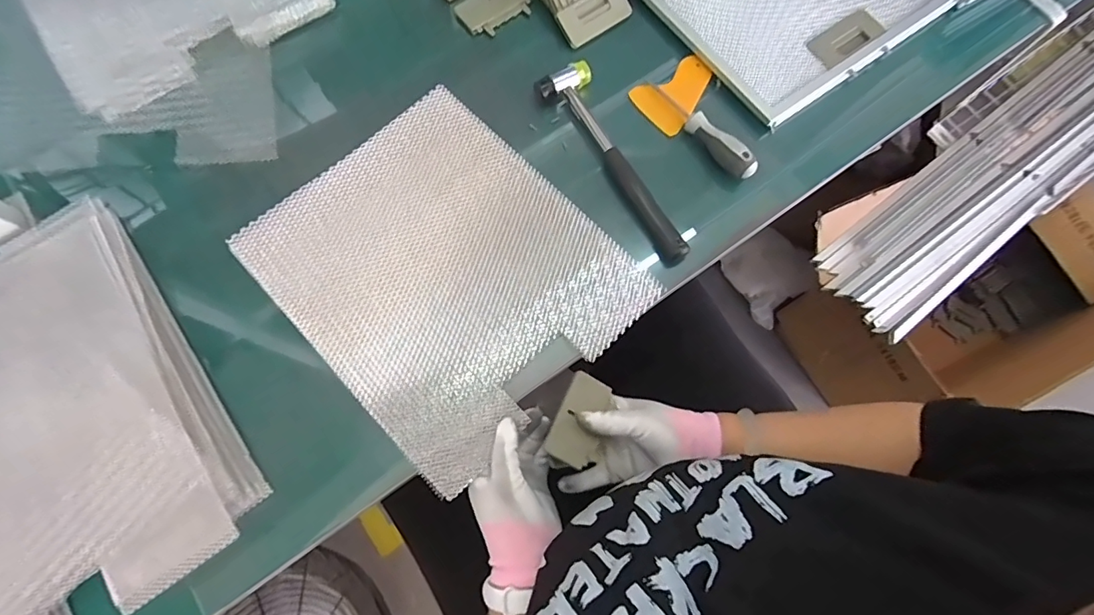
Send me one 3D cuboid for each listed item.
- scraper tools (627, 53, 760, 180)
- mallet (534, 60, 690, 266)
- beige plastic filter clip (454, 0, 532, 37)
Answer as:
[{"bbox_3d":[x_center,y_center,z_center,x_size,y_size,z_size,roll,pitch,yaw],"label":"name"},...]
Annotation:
[{"bbox_3d":[0.174,-0.206,0.533,0.088,0.030,0.156,-35,76,-10],"label":"scraper tools"},{"bbox_3d":[0.079,-0.156,0.518,0.054,0.027,0.241,-32,76,-9],"label":"mallet"},{"bbox_3d":[-0.060,-0.351,0.579,0.086,0.006,0.058,-35,76,-10],"label":"beige plastic filter clip"}]

